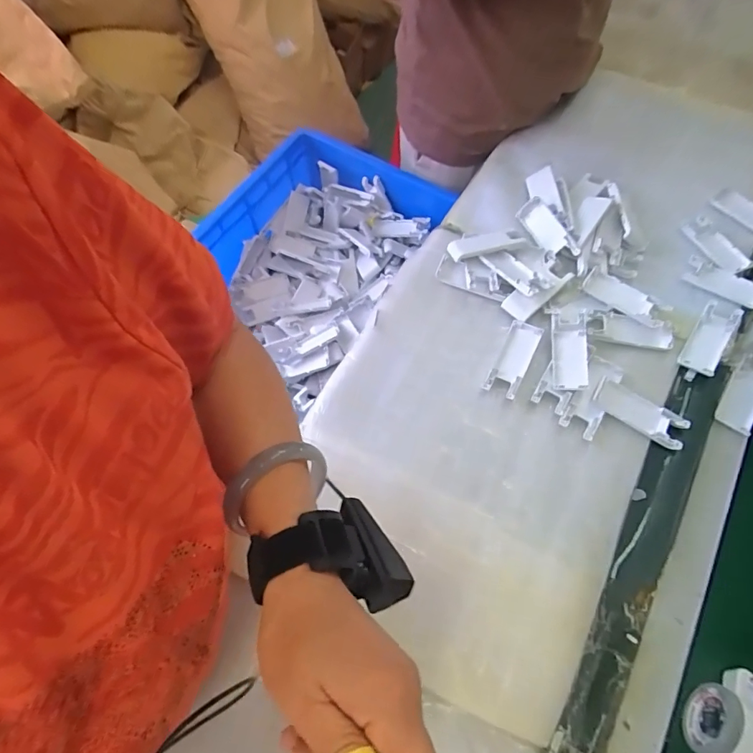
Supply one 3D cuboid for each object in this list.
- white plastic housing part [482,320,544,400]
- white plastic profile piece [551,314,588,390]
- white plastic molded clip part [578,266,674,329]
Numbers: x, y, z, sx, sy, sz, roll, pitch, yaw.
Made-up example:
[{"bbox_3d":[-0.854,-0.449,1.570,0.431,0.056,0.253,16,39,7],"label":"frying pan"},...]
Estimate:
[{"bbox_3d":[0.170,-0.024,0.556,0.039,0.006,0.108,25,67,13],"label":"white plastic housing part"},{"bbox_3d":[0.236,-0.030,0.551,0.041,0.015,0.099,7,64,5],"label":"white plastic profile piece"},{"bbox_3d":[0.325,-0.104,0.592,0.107,0.010,0.044,38,71,18],"label":"white plastic molded clip part"}]

